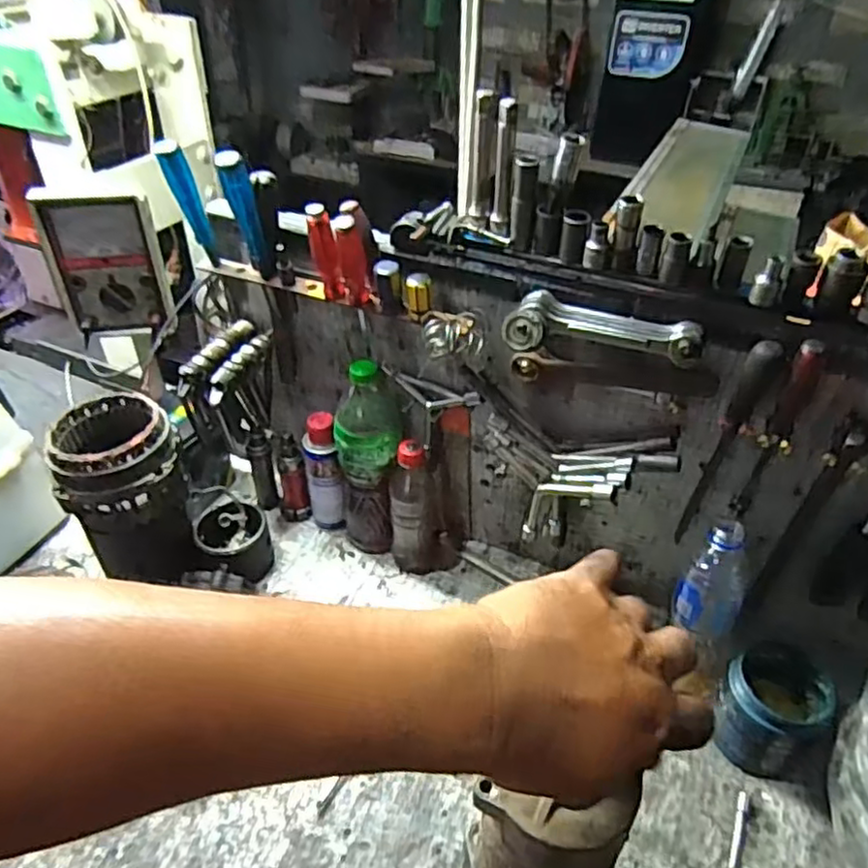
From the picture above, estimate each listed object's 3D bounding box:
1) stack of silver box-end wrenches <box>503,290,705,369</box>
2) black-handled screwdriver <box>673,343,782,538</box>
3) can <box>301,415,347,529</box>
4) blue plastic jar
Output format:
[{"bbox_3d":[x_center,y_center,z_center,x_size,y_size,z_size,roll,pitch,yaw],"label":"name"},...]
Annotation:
[{"bbox_3d":[0.148,-0.091,0.586,0.165,0.028,0.049,11,41,10],"label":"stack of silver box-end wrenches"},{"bbox_3d":[0.271,0.016,0.625,0.024,0.237,0.023,11,41,11],"label":"black-handled screwdriver"},{"bbox_3d":[-0.142,0.054,0.862,0.041,0.171,0.048,-11,42,-15],"label":"can"},{"bbox_3d":[0.327,0.270,0.659,0.084,0.106,0.078,1,40,-1],"label":"blue plastic jar"}]

